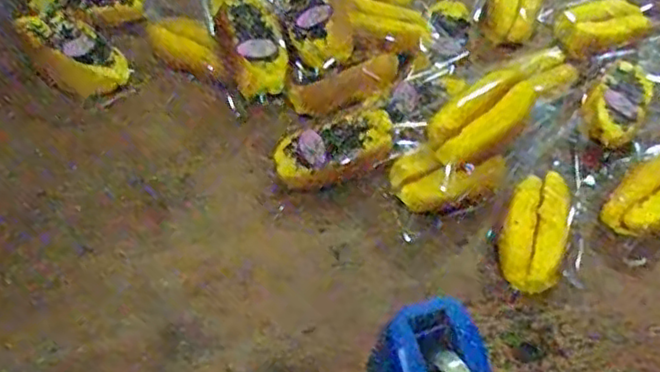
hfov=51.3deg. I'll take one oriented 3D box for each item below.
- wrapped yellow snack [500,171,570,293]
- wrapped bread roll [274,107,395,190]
[{"bbox_3d":[0.200,0.043,0.674,0.061,0.049,0.129,14,57,9],"label":"wrapped yellow snack"},{"bbox_3d":[0.003,-0.039,0.707,0.125,0.046,0.076,-29,62,-21],"label":"wrapped bread roll"}]

